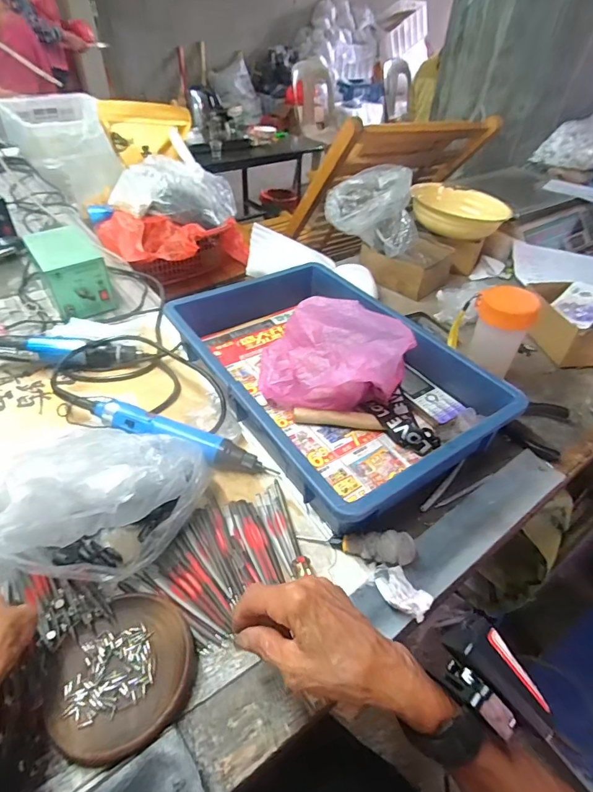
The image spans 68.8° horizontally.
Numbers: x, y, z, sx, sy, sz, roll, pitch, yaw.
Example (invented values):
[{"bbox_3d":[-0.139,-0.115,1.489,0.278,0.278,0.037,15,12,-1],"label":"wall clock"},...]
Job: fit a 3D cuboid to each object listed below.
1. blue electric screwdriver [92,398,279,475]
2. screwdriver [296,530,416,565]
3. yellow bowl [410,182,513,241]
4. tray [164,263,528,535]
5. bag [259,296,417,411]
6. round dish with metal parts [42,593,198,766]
[{"bbox_3d":[-0.138,0.053,0.519,0.222,0.042,0.037,13,44,11],"label":"blue electric screwdriver"},{"bbox_3d":[0.059,0.149,0.437,0.113,0.021,0.028,-3,39,23],"label":"screwdriver"},{"bbox_3d":[0.336,-0.379,0.901,0.194,0.072,0.141,24,47,22],"label":"yellow bowl"},{"bbox_3d":[0.041,-0.049,0.582,0.290,0.111,0.424,-24,49,-26],"label":"tray"},{"bbox_3d":[0.041,-0.044,0.571,0.190,0.118,0.111,14,44,12],"label":"bag"},{"bbox_3d":[-0.138,0.222,0.349,0.107,0.010,0.110,1,42,-1],"label":"round dish with metal parts"}]

